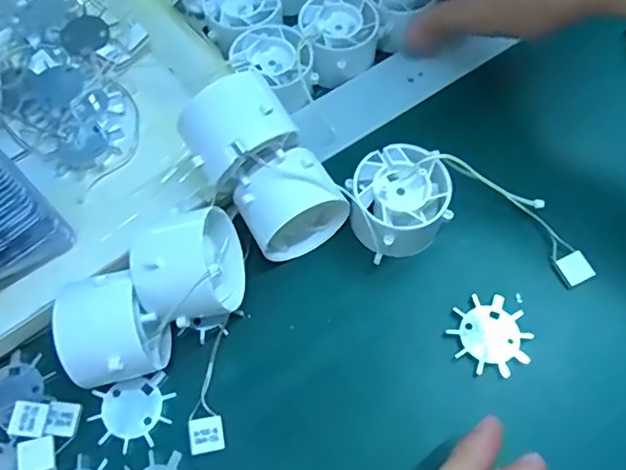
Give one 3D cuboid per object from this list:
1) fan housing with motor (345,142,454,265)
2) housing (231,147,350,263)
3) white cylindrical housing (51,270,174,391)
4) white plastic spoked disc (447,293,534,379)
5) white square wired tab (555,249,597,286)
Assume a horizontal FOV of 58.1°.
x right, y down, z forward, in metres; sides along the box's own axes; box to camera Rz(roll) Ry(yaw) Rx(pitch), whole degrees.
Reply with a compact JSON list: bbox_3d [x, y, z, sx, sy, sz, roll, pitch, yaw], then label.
[{"bbox_3d":[0.044,-0.018,0.298,0.053,0.029,0.051,-1,64,1],"label":"fan housing with motor"},{"bbox_3d":[-0.011,-0.015,0.291,0.051,0.049,0.035,-31,73,-13],"label":"housing"},{"bbox_3d":[-0.093,0.046,0.263,0.043,0.041,0.049,-21,73,-10],"label":"white cylindrical housing"},{"bbox_3d":[0.090,0.050,0.286,0.037,0.007,0.039,1,68,-2],"label":"white plastic spoked disc"},{"bbox_3d":[0.139,0.018,0.301,0.014,0.008,0.016,-24,66,-10],"label":"white square wired tab"}]

